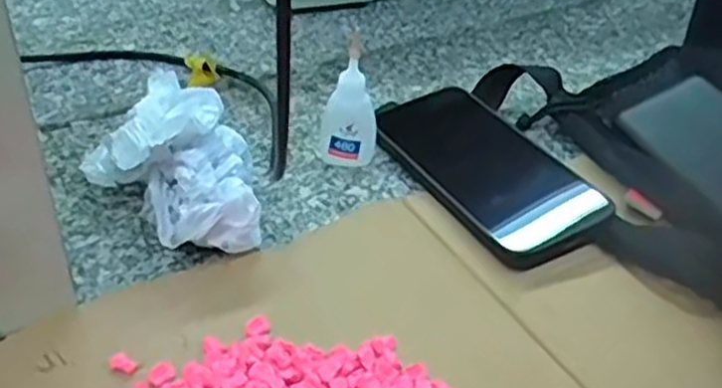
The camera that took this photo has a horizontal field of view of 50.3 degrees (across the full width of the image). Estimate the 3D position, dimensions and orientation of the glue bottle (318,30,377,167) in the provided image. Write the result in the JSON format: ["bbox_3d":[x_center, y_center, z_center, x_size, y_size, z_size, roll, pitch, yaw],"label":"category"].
[{"bbox_3d":[-0.007,-0.056,0.476,0.035,0.083,0.017,3,38,-2],"label":"glue bottle"}]

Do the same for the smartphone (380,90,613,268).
[{"bbox_3d":[0.078,-0.019,0.481,0.082,0.014,0.160,-22,45,-21],"label":"smartphone"}]

